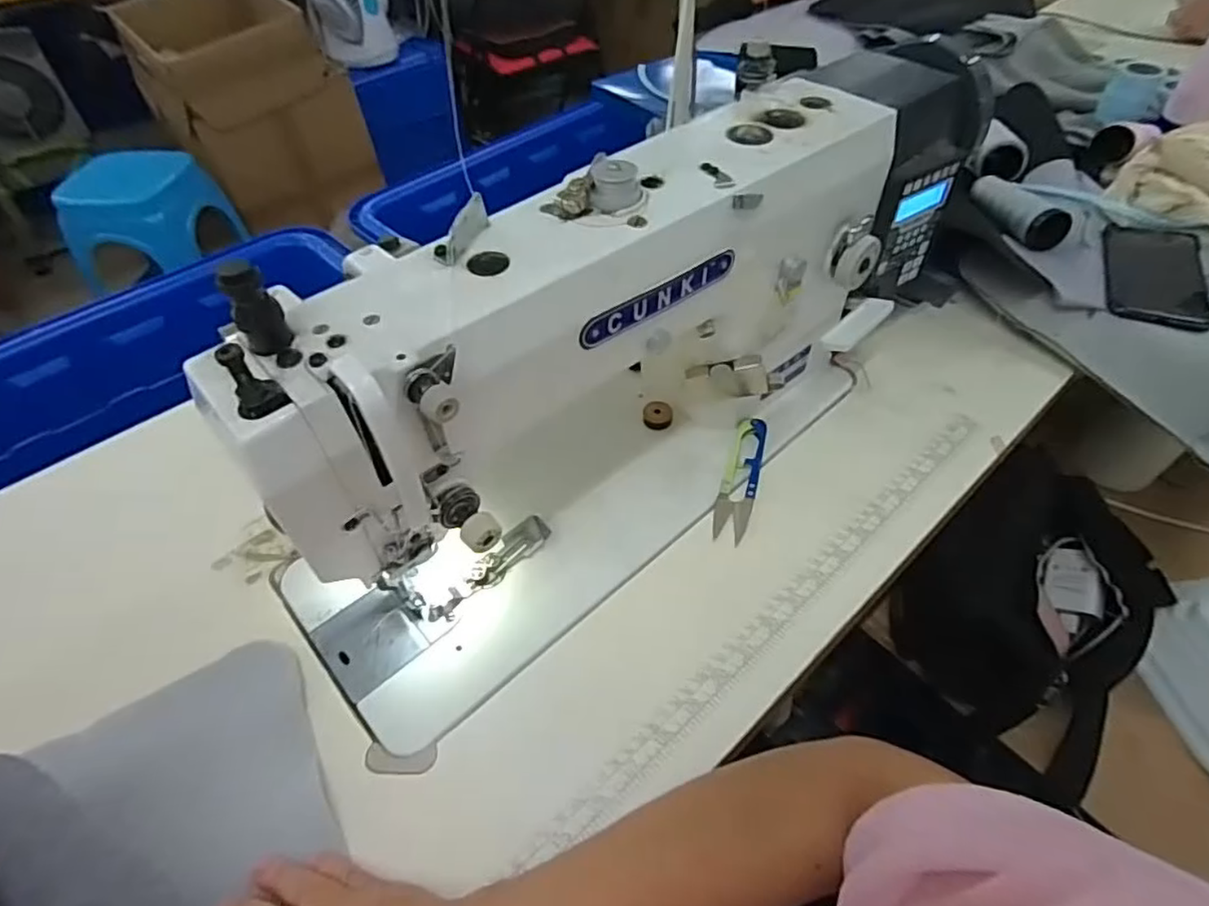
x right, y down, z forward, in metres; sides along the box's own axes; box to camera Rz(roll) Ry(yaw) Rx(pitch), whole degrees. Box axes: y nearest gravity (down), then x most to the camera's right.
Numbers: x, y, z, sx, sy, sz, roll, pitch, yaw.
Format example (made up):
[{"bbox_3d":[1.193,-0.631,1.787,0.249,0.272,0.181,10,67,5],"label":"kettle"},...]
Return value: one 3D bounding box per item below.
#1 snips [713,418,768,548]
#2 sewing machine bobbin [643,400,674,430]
[{"bbox_3d":[0.107,0.018,0.502,0.026,0.009,0.116,13,51,14],"label":"snips"},{"bbox_3d":[0.046,-0.032,0.547,0.025,0.016,0.021,-2,49,2],"label":"sewing machine bobbin"}]

